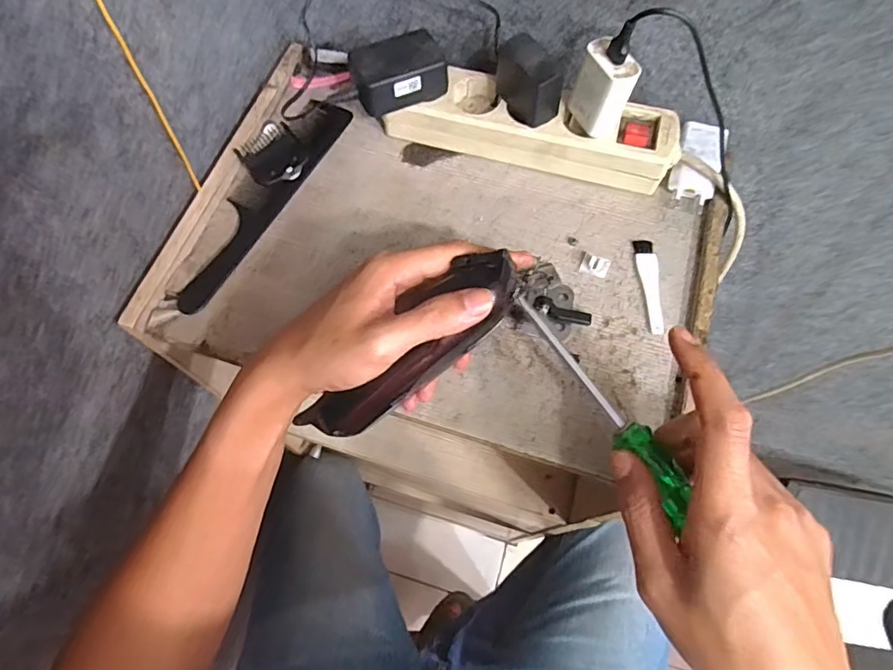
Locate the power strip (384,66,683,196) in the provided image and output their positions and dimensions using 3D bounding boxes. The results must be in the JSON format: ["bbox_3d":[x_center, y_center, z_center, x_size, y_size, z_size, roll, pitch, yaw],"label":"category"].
[{"bbox_3d":[0.069,-0.167,0.426,0.221,0.044,0.058,14,68,5],"label":"power strip"}]

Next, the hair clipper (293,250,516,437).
[{"bbox_3d":[-0.023,0.012,0.328,0.162,0.038,0.041,-44,73,5],"label":"hair clipper"}]

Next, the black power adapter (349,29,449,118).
[{"bbox_3d":[-0.037,-0.200,0.400,0.067,0.032,0.043,-23,69,-10],"label":"black power adapter"}]

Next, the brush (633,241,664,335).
[{"bbox_3d":[0.154,-0.038,0.392,0.016,0.004,0.078,-2,67,-2],"label":"brush"}]

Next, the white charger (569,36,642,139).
[{"bbox_3d":[0.111,-0.175,0.375,0.024,0.053,0.038,-28,70,-12],"label":"white charger"}]

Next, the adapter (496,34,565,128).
[{"bbox_3d":[0.061,-0.189,0.393,0.026,0.052,0.050,-32,71,-13],"label":"adapter"}]

